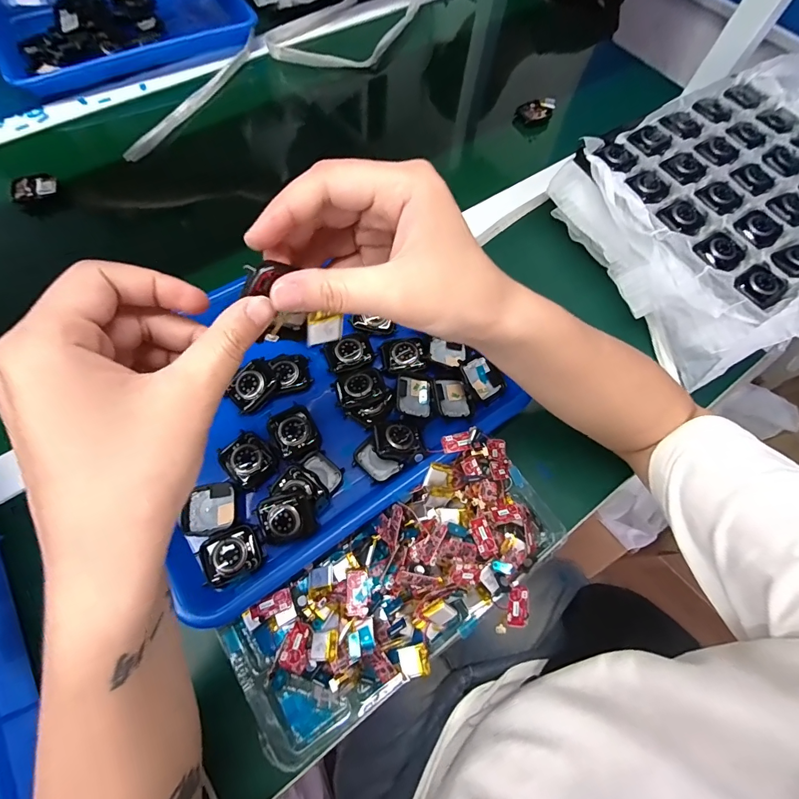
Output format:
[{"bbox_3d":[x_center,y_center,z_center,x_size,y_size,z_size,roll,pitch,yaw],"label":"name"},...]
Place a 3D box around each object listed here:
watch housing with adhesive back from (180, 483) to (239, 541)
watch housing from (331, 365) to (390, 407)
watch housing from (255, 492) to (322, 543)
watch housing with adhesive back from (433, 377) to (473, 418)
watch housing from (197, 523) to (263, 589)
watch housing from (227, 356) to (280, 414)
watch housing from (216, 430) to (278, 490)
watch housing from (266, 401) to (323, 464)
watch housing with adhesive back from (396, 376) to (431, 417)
[{"bbox_3d":[-0.144,0.084,0.304,0.041,0.007,0.038,-11,68,-7],"label":"watch housing with adhesive back"},{"bbox_3d":[-0.035,-0.012,0.347,0.042,0.013,0.036,-22,69,-12],"label":"watch housing"},{"bbox_3d":[-0.084,0.088,0.299,0.040,0.013,0.034,-16,68,-9],"label":"watch housing"},{"bbox_3d":[0.047,-0.002,0.353,0.030,0.014,0.038,-10,68,-7],"label":"watch housing with adhesive back"},{"bbox_3d":[-0.126,0.115,0.294,0.042,0.008,0.035,-23,70,-12],"label":"watch housing"},{"bbox_3d":[-0.125,-0.013,0.340,0.041,0.015,0.034,-40,74,-17],"label":"watch housing"},{"bbox_3d":[-0.122,0.047,0.318,0.041,0.007,0.035,40,71,13],"label":"watch housing"},{"bbox_3d":[-0.088,0.026,0.330,0.035,0.008,0.046,-28,71,-14],"label":"watch housing"},{"bbox_3d":[0.012,-0.003,0.352,0.034,0.006,0.038,10,66,-25],"label":"watch housing with adhesive back"}]

